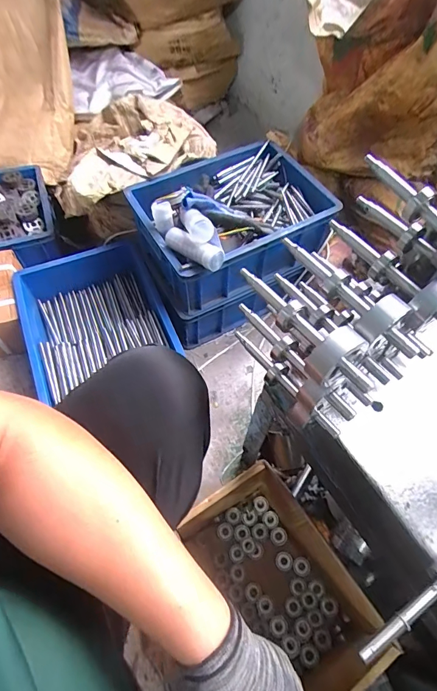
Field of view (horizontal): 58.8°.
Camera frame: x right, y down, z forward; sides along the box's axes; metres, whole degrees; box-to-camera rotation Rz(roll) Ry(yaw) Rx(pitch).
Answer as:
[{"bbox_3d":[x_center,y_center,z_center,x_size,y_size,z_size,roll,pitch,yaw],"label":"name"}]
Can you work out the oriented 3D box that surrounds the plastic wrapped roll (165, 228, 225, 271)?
[{"bbox_3d":[-0.048,-0.188,0.738,0.125,0.037,0.037,32,64,16],"label":"plastic wrapped roll"}]

